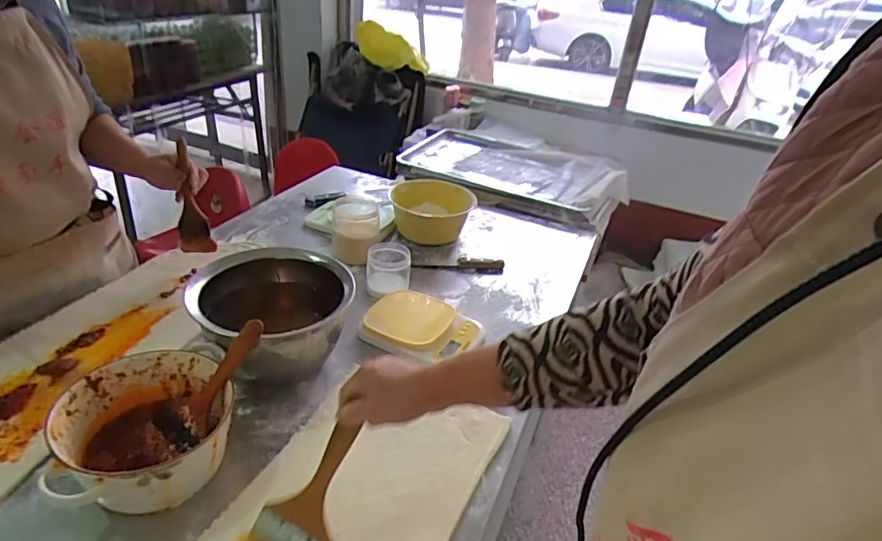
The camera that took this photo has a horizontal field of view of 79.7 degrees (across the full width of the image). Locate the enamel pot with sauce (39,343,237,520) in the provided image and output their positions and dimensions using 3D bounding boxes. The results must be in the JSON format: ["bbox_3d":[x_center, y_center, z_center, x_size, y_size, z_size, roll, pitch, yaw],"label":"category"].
[{"bbox_3d":[-0.355,0.199,0.644,0.184,0.095,0.184,5,32,-3],"label":"enamel pot with sauce"}]

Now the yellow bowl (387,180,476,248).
[{"bbox_3d":[-0.018,-0.151,1.280,0.202,0.088,0.212,5,32,-3],"label":"yellow bowl"}]

